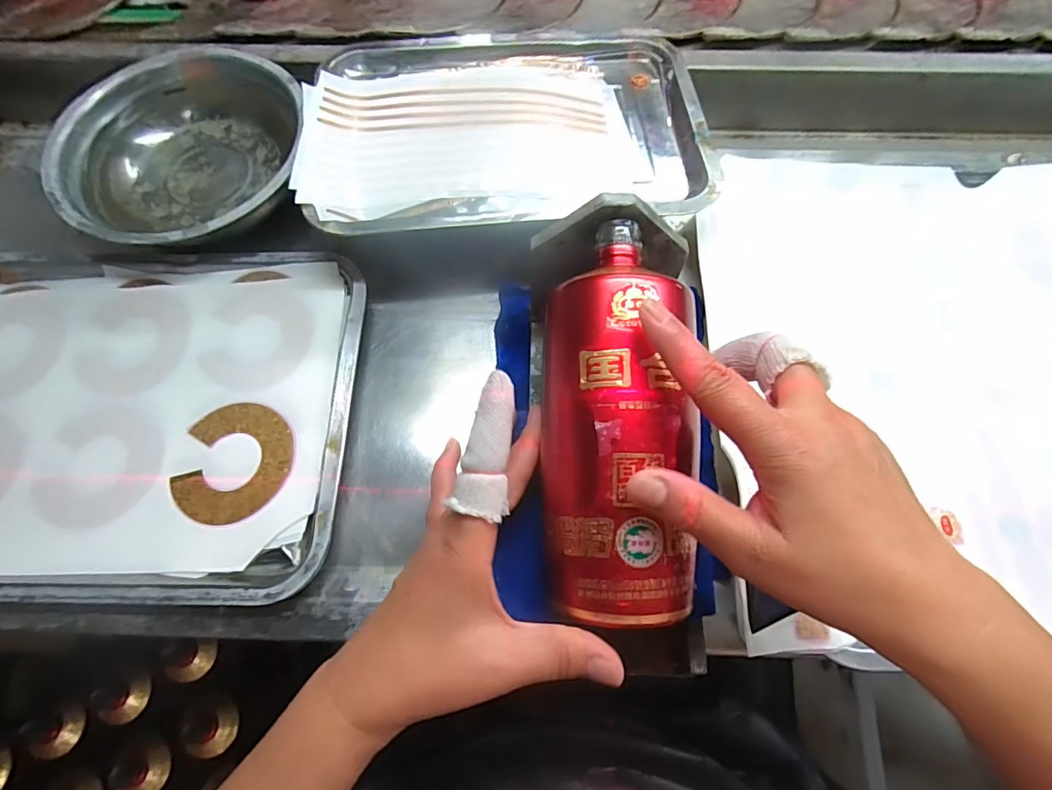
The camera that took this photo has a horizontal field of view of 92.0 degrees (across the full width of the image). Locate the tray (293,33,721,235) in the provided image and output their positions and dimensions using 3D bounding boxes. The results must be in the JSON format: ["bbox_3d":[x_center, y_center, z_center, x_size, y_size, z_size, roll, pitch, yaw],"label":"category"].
[{"bbox_3d":[-0.016,-0.217,0.413,0.301,0.055,0.215,-4,71,-1],"label":"tray"}]

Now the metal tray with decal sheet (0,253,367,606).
[{"bbox_3d":[-0.295,0.011,0.359,0.338,0.028,0.248,0,71,0],"label":"metal tray with decal sheet"}]

